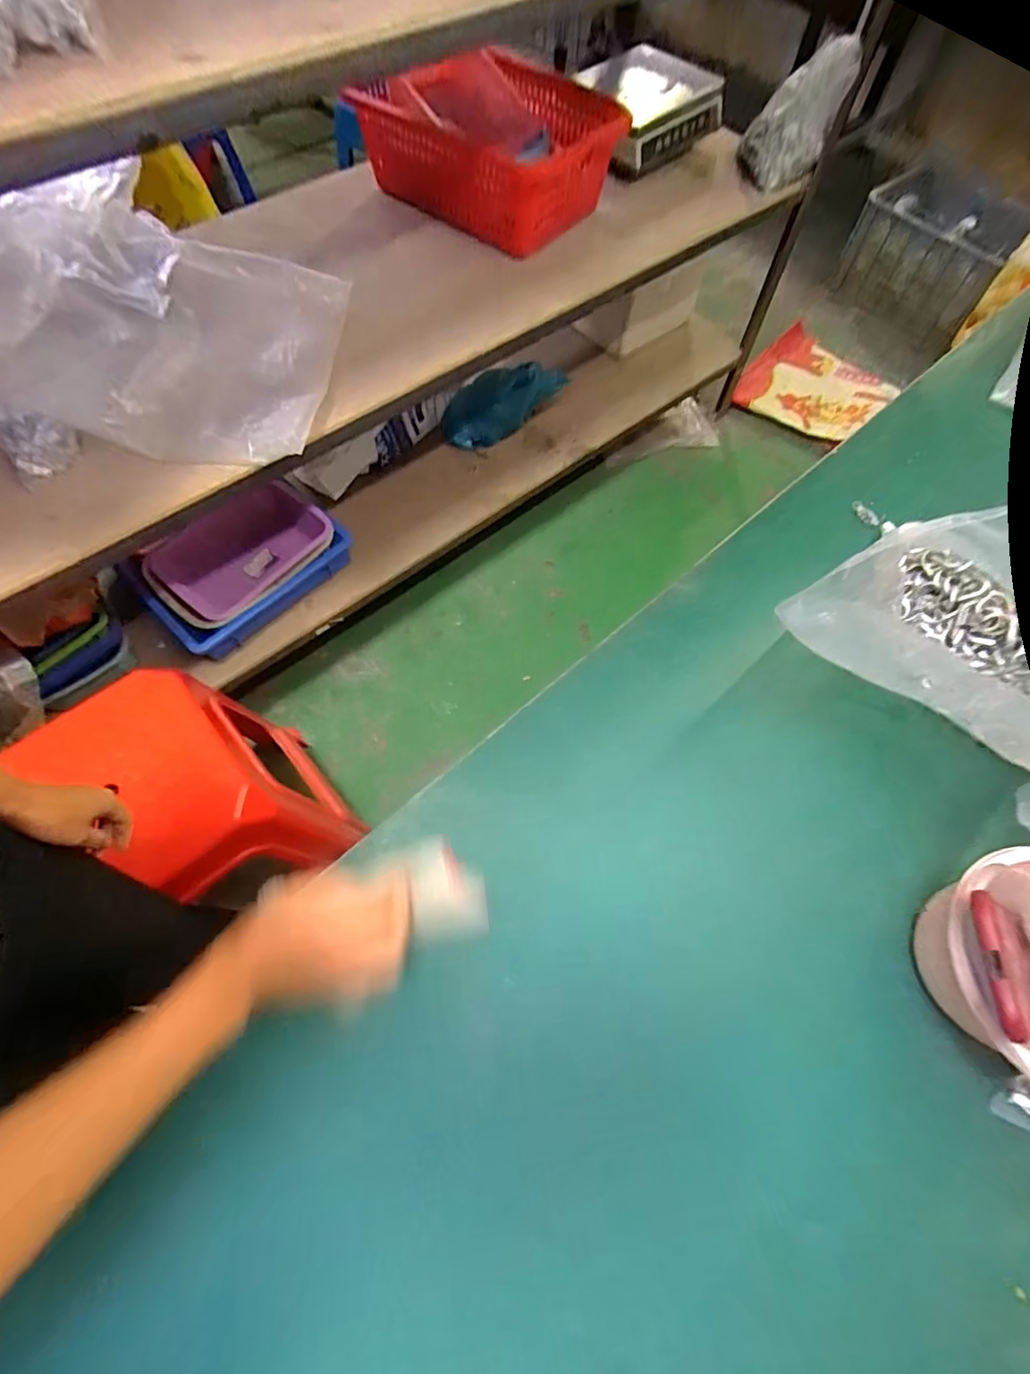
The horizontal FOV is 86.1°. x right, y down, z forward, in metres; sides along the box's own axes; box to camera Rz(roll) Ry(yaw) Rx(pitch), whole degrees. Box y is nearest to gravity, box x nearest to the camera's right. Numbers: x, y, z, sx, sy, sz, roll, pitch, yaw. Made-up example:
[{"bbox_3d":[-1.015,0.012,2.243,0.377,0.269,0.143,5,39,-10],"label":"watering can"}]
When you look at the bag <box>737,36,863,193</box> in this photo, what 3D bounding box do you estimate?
[{"bbox_3d":[0.522,-1.060,1.028,0.120,0.168,0.118,-16,69,-9],"label":"bag"}]

